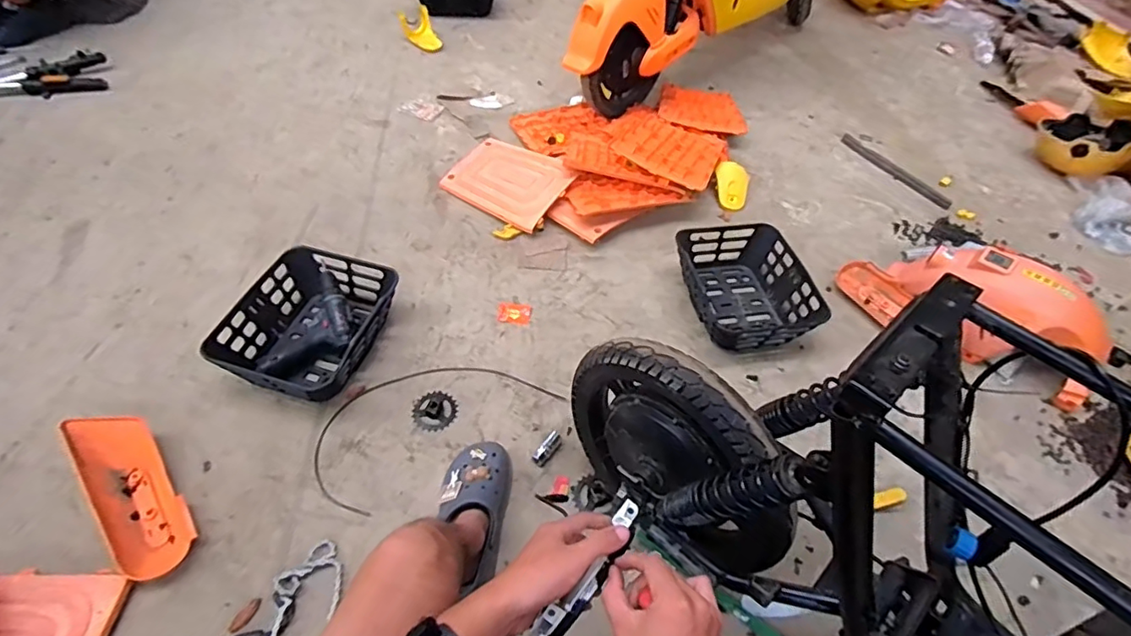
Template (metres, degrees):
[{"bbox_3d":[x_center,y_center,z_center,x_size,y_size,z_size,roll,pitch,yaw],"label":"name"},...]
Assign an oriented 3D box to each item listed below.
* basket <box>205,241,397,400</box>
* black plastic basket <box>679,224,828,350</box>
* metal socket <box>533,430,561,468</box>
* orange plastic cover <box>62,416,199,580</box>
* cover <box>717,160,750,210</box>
[{"bbox_3d":[-0.506,0.006,1.134,0.266,0.128,0.333,14,52,7],"label":"basket"},{"bbox_3d":[0.411,-0.076,1.303,0.280,0.105,0.326,-4,52,-8],"label":"black plastic basket"},{"bbox_3d":[-0.032,0.242,1.033,0.028,0.017,0.077,27,55,16],"label":"metal socket"},{"bbox_3d":[-0.732,0.294,0.935,0.118,0.066,0.329,-31,60,-25],"label":"orange plastic cover"},{"bbox_3d":[0.473,-0.377,1.573,0.097,0.027,0.150,1,78,-5],"label":"cover"}]

